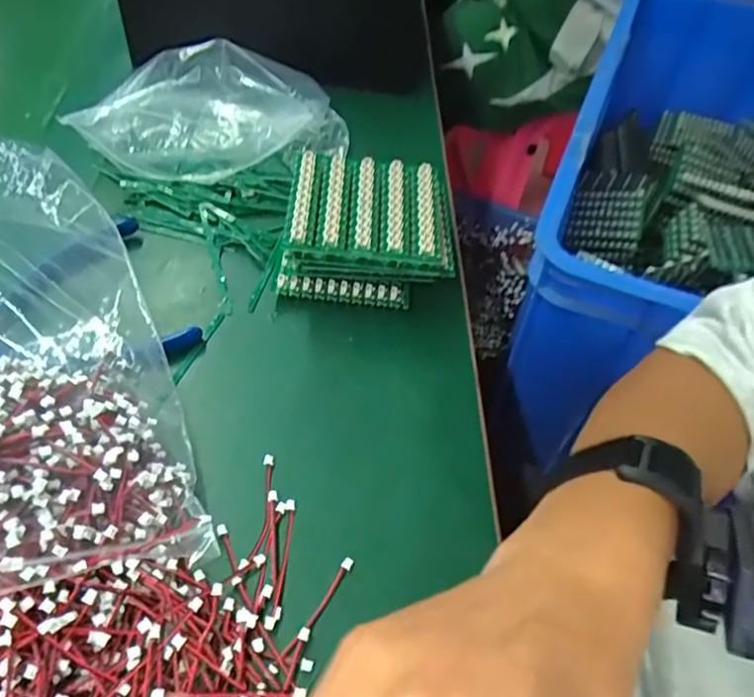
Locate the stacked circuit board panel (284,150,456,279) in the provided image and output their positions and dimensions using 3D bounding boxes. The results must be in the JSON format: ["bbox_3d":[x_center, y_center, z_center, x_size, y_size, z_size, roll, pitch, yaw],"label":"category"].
[{"bbox_3d":[-0.004,-0.071,0.375,0.100,0.047,0.084,3,53,-2],"label":"stacked circuit board panel"}]

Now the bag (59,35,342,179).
[{"bbox_3d":[-0.107,-0.156,0.418,0.177,0.061,0.078,-5,54,-8],"label":"bag"}]

